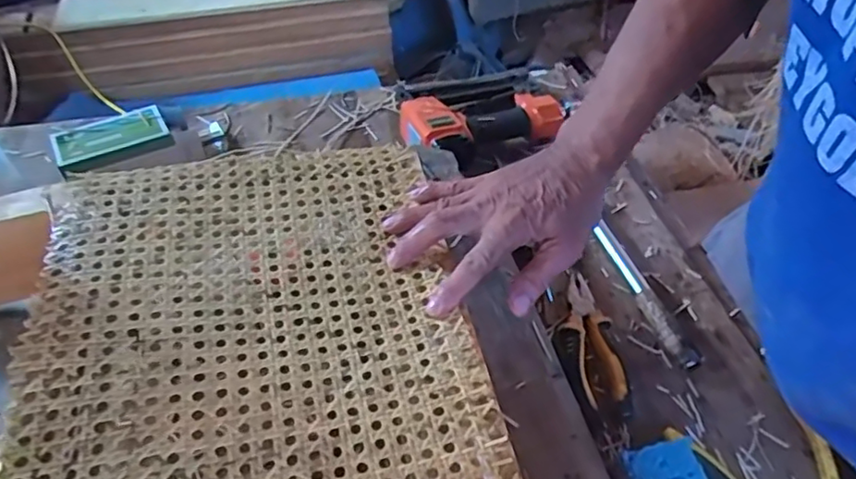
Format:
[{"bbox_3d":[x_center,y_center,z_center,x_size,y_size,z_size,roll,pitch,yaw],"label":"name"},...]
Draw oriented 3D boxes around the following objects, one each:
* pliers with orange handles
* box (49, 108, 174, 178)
[{"bbox_3d":[0.153,0.093,0.568,0.044,0.025,0.131,2,48,-1],"label":"pliers with orange handles"},{"bbox_3d":[-0.353,-0.112,0.676,0.117,0.022,0.064,-23,53,-22],"label":"box"}]

